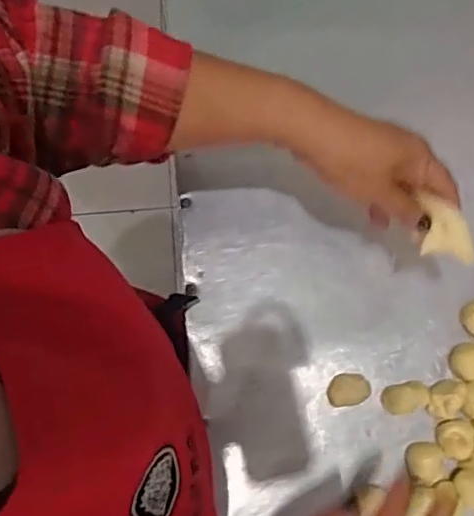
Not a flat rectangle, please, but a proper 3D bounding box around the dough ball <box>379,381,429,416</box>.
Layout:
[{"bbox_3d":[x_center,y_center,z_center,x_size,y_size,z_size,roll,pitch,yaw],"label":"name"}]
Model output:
[{"bbox_3d":[0.140,0.117,0.503,0.037,0.020,0.023,-15,77,-2],"label":"dough ball"}]

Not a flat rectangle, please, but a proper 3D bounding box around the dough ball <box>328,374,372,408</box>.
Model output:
[{"bbox_3d":[0.095,0.113,0.518,0.034,0.021,0.026,-12,77,-2],"label":"dough ball"}]

